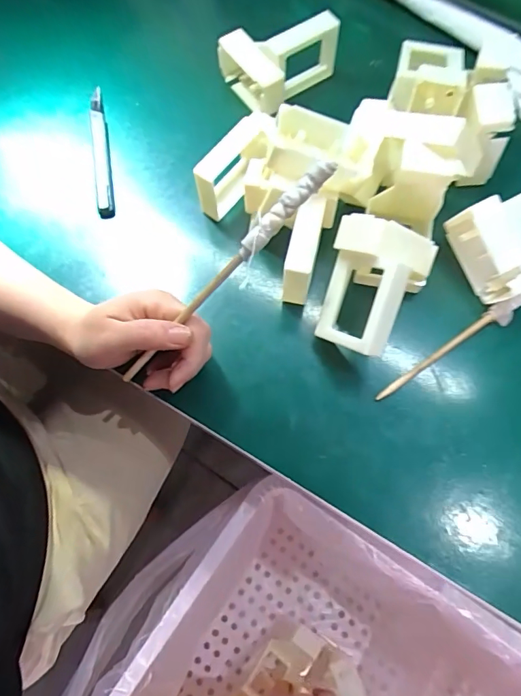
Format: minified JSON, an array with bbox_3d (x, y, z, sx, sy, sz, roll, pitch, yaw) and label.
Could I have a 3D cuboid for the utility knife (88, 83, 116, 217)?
[{"bbox_3d":[-0.158,-0.191,0.452,0.020,0.018,0.148,-12,70,-2],"label":"utility knife"}]

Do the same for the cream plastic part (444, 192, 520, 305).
[{"bbox_3d":[0.215,-0.097,0.379,0.100,0.048,0.083,-32,88,-3],"label":"cream plastic part"}]

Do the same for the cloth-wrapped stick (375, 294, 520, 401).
[{"bbox_3d":[0.173,-0.012,0.375,0.188,0.016,0.020,-32,73,-9],"label":"cloth-wrapped stick"}]

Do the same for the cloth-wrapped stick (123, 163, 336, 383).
[{"bbox_3d":[-0.028,-0.042,0.294,0.195,0.012,0.010,-43,71,22],"label":"cloth-wrapped stick"}]

